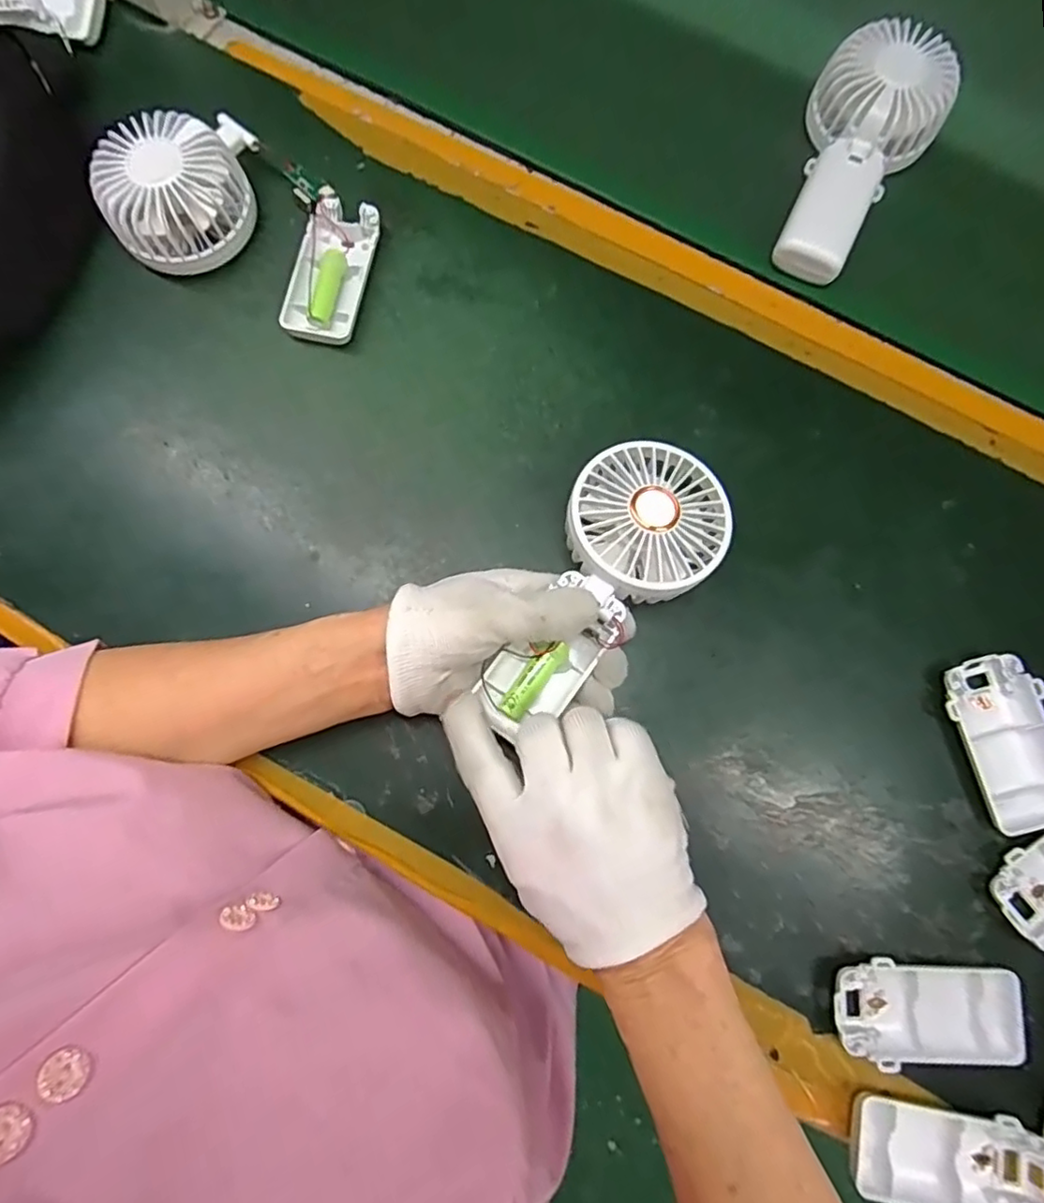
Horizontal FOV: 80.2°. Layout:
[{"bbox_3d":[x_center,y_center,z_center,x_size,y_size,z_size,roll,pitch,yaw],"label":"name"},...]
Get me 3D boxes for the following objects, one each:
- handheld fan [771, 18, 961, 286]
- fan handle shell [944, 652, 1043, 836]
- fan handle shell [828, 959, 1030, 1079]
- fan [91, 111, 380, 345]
[{"bbox_3d":[0.219,-0.301,0.414,0.090,0.046,0.170,31,80,5],"label":"handheld fan"},{"bbox_3d":[0.277,0.080,0.353,0.048,0.016,0.095,-18,80,-4],"label":"fan handle shell"},{"bbox_3d":[0.215,0.218,0.330,0.097,0.013,0.049,1,79,-1],"label":"fan handle shell"},{"bbox_3d":[-0.172,-0.245,0.391,0.170,0.048,0.109,23,80,3],"label":"fan"}]

